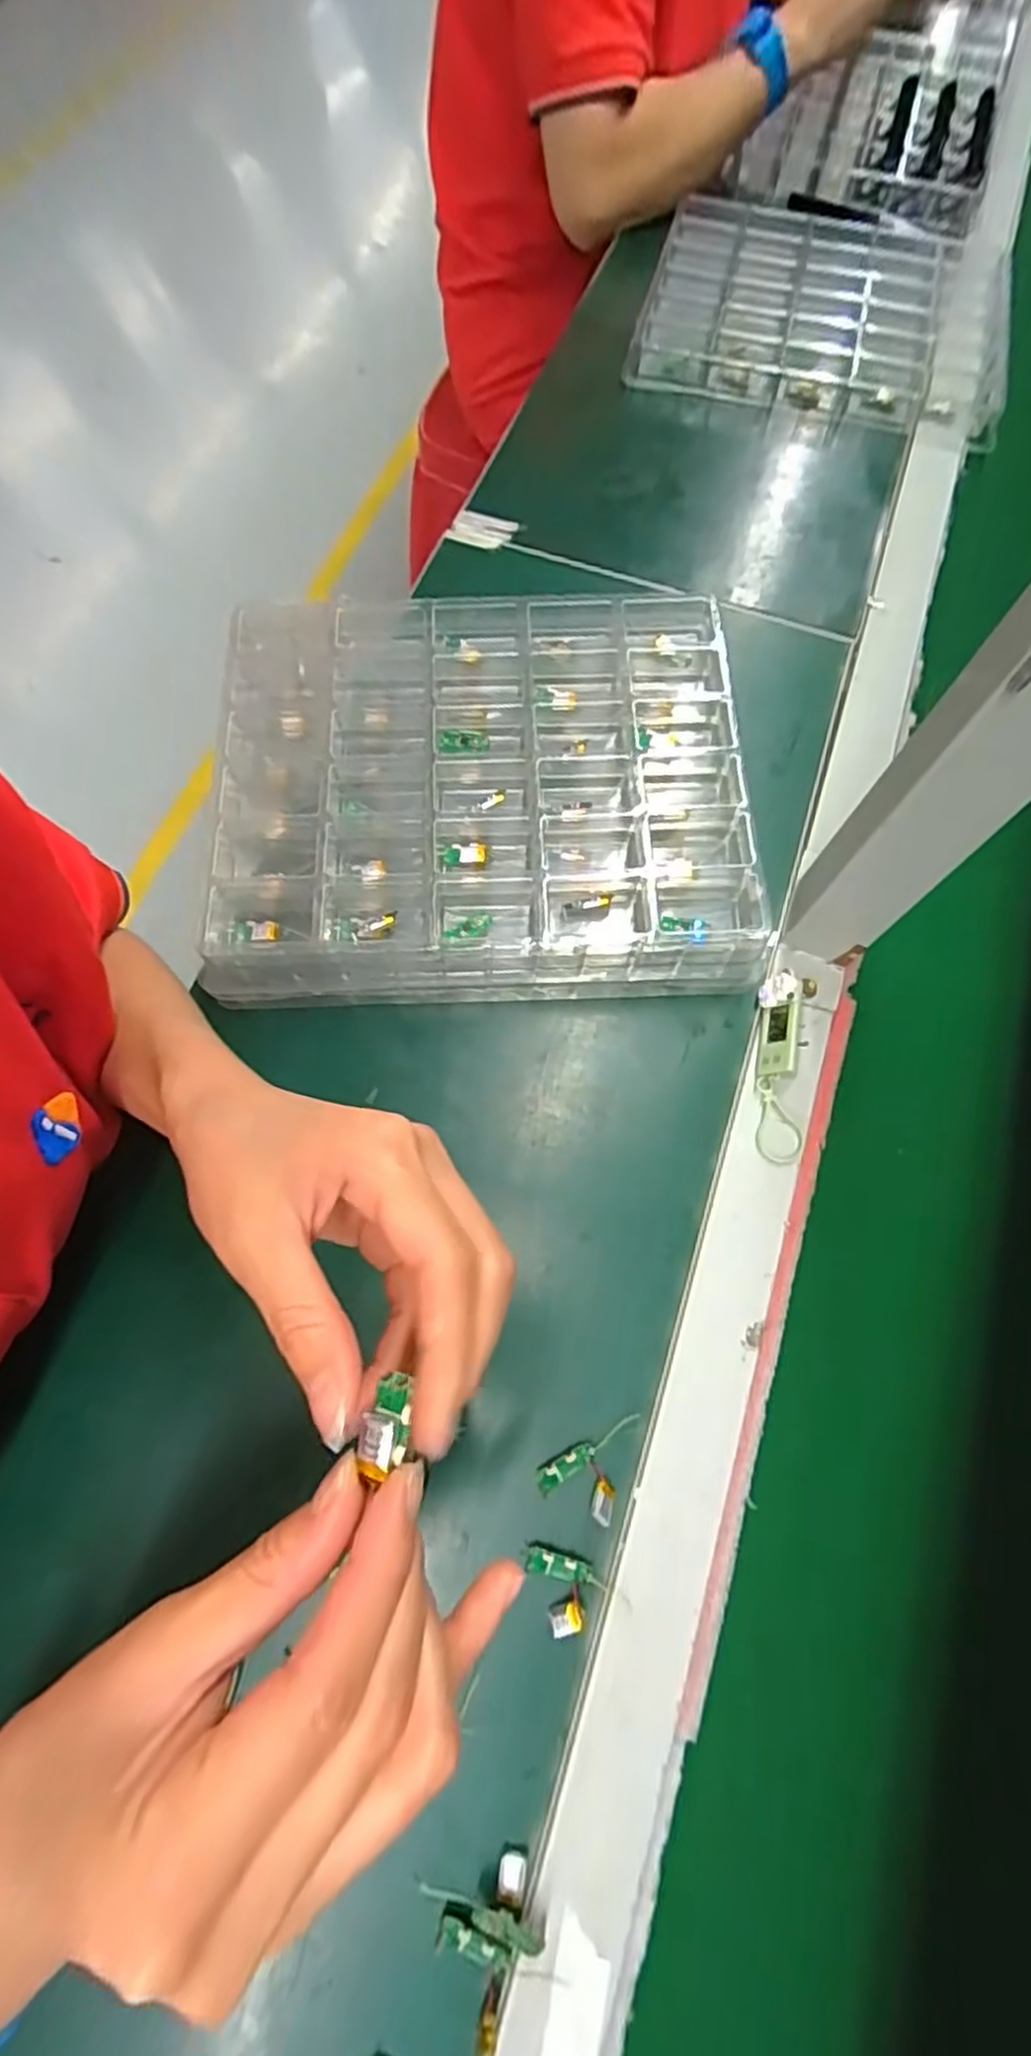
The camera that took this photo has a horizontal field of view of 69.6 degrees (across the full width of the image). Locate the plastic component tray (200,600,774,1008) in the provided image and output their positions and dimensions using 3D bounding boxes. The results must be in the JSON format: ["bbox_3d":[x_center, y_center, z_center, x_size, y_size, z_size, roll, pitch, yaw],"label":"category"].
[{"bbox_3d":[-0.019,-0.139,0.436,0.294,0.050,0.248,-4,70,-3],"label":"plastic component tray"}]

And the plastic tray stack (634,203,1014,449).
[{"bbox_3d":[0.259,-0.599,0.613,0.287,0.031,0.231,15,70,4],"label":"plastic tray stack"}]

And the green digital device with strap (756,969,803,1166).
[{"bbox_3d":[0.144,0.020,0.397,0.025,0.023,0.100,6,69,1],"label":"green digital device with strap"}]

